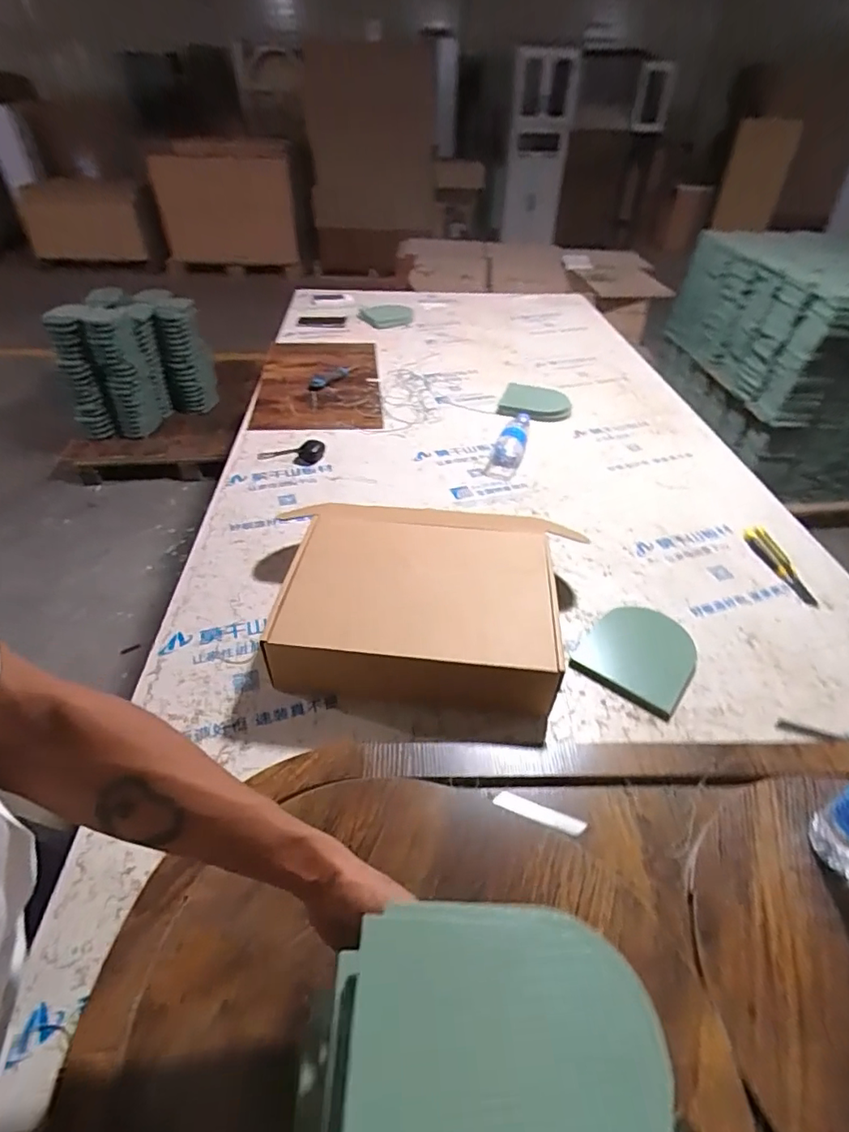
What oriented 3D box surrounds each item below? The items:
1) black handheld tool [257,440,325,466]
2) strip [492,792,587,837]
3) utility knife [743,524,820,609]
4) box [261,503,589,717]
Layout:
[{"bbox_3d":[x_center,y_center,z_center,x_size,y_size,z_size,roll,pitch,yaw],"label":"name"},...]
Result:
[{"bbox_3d":[-0.297,-0.249,1.217,0.147,0.023,0.077,-5,42,-6],"label":"black handheld tool"},{"bbox_3d":[0.133,0.285,0.631,0.103,0.004,0.020,16,44,16],"label":"strip"},{"bbox_3d":[0.642,-0.007,0.981,0.033,0.021,0.187,-7,43,-9],"label":"utility knife"},{"bbox_3d":[0.005,0.032,0.840,0.400,0.127,0.357,5,42,4],"label":"box"}]

